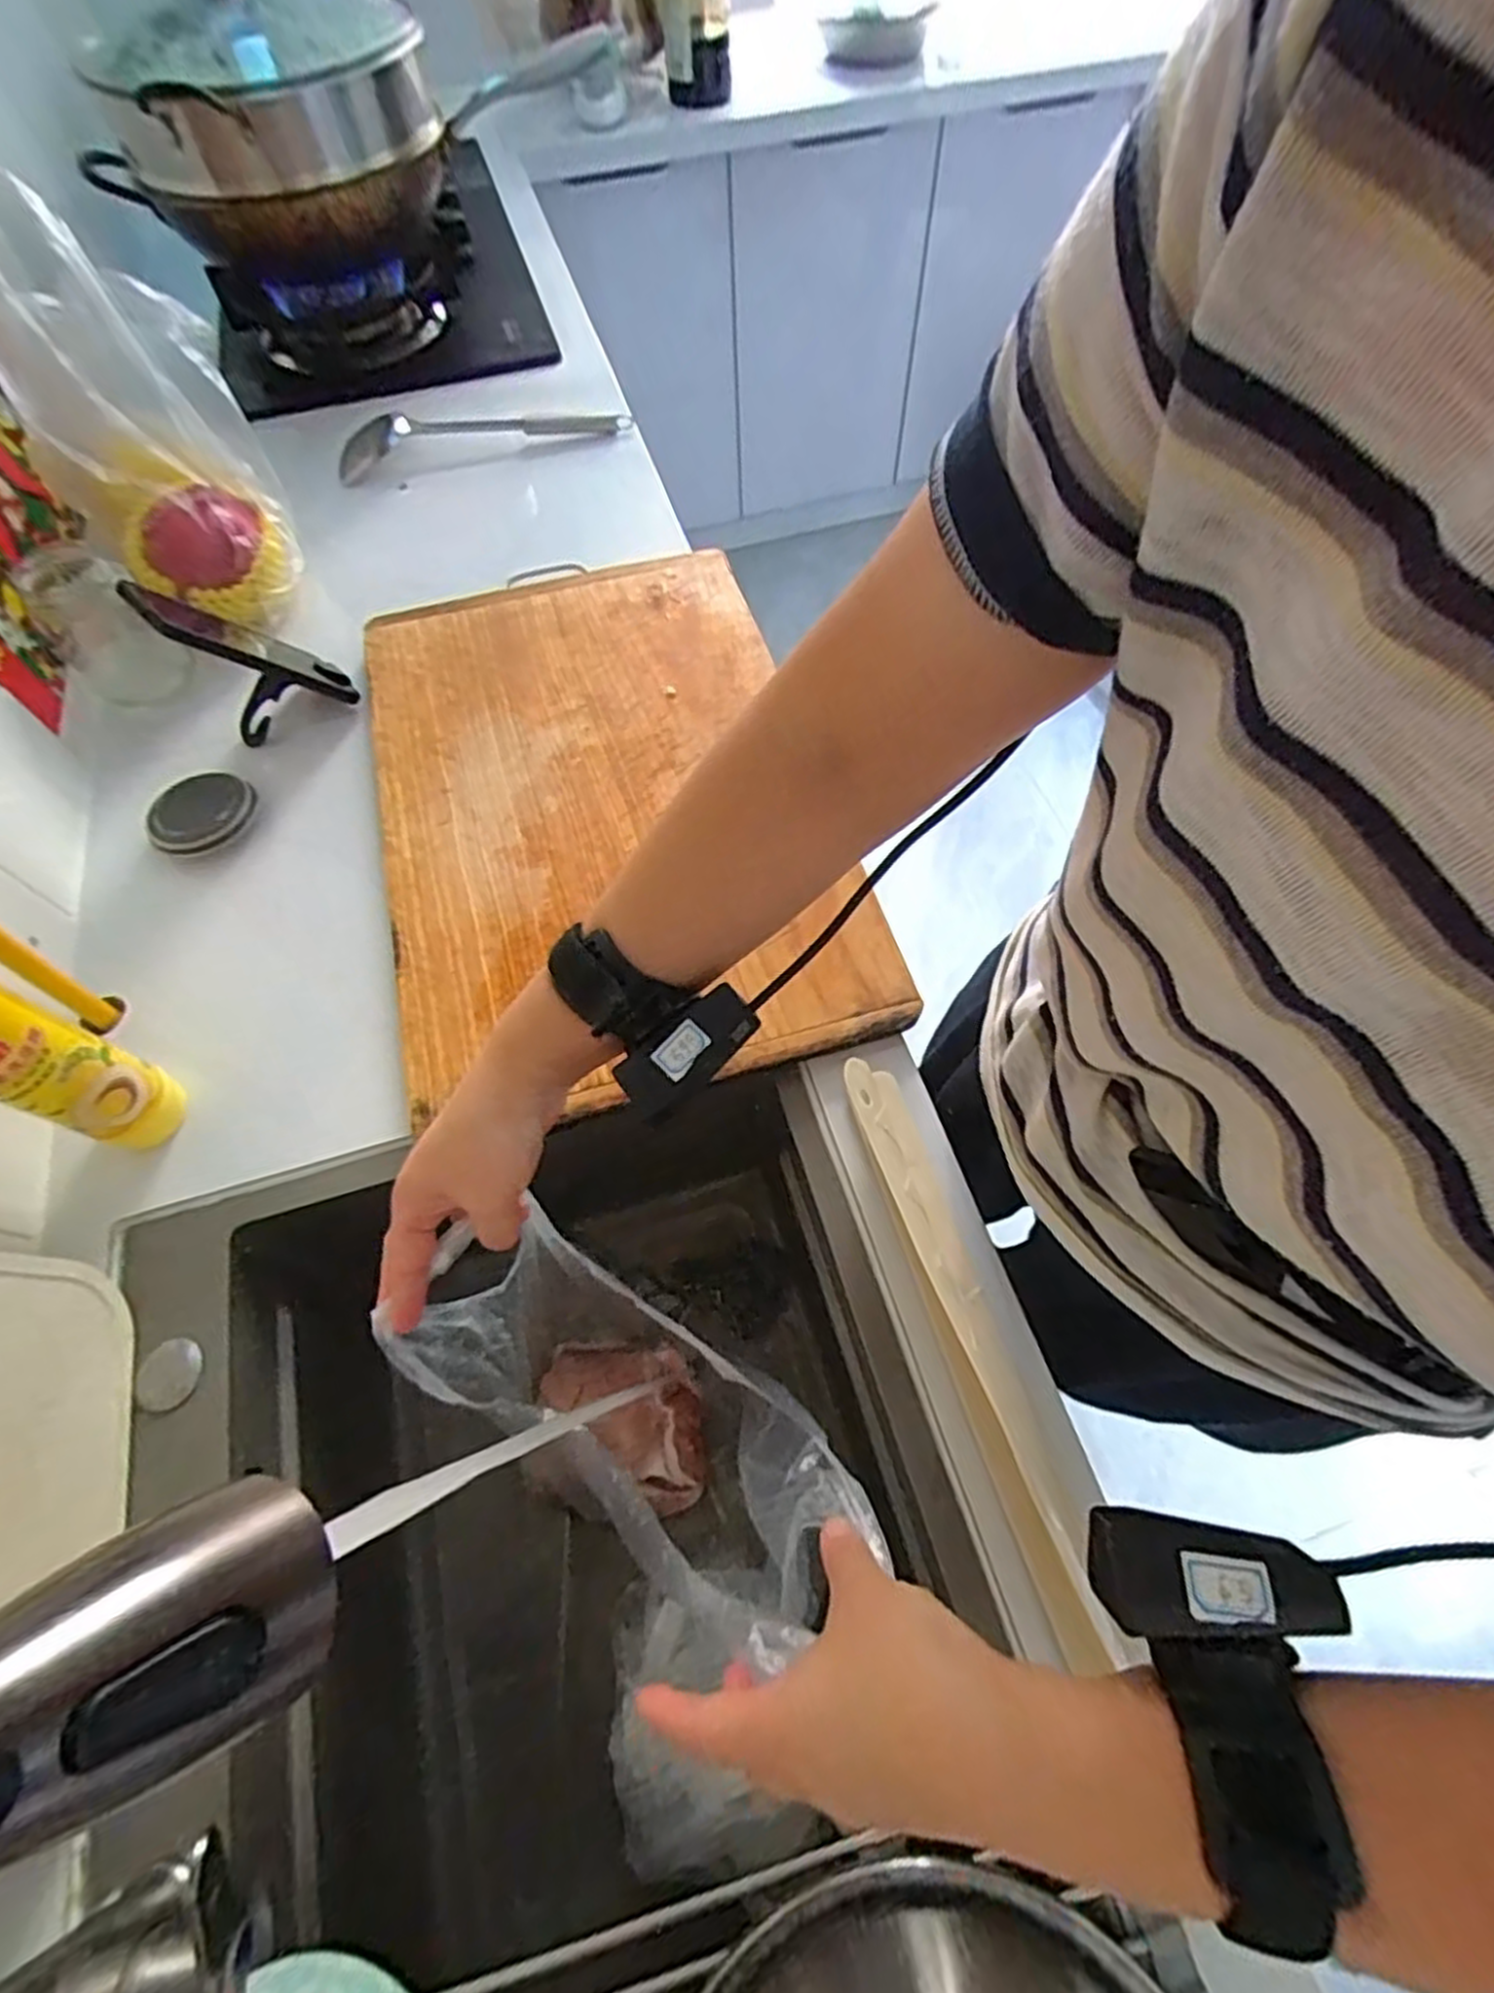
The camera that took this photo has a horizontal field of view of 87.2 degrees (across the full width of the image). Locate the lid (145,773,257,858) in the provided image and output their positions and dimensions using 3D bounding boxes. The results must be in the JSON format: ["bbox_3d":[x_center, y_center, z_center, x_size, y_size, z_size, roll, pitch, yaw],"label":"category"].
[{"bbox_3d":[-0.436,-0.148,0.625,0.081,0.016,0.081,-1,64,2],"label":"lid"}]

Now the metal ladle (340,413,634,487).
[{"bbox_3d":[-0.294,-0.629,0.868,0.319,0.034,0.077,-19,65,-7],"label":"metal ladle"}]

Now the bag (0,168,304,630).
[{"bbox_3d":[-0.498,-0.469,0.646,0.160,0.252,0.165,-35,68,-14],"label":"bag"}]

